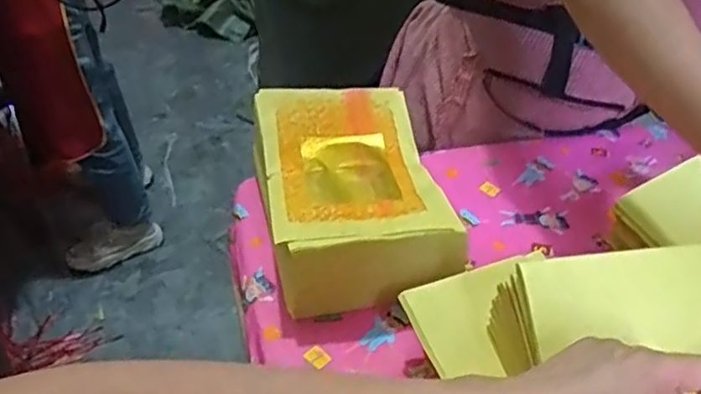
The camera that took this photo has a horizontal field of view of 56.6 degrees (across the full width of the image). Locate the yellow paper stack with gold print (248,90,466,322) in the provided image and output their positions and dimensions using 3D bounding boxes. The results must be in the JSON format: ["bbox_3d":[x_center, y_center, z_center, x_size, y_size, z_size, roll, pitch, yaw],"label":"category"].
[{"bbox_3d":[-0.004,-0.004,0.657,0.174,0.092,0.232,-11,44,-10],"label":"yellow paper stack with gold print"}]

